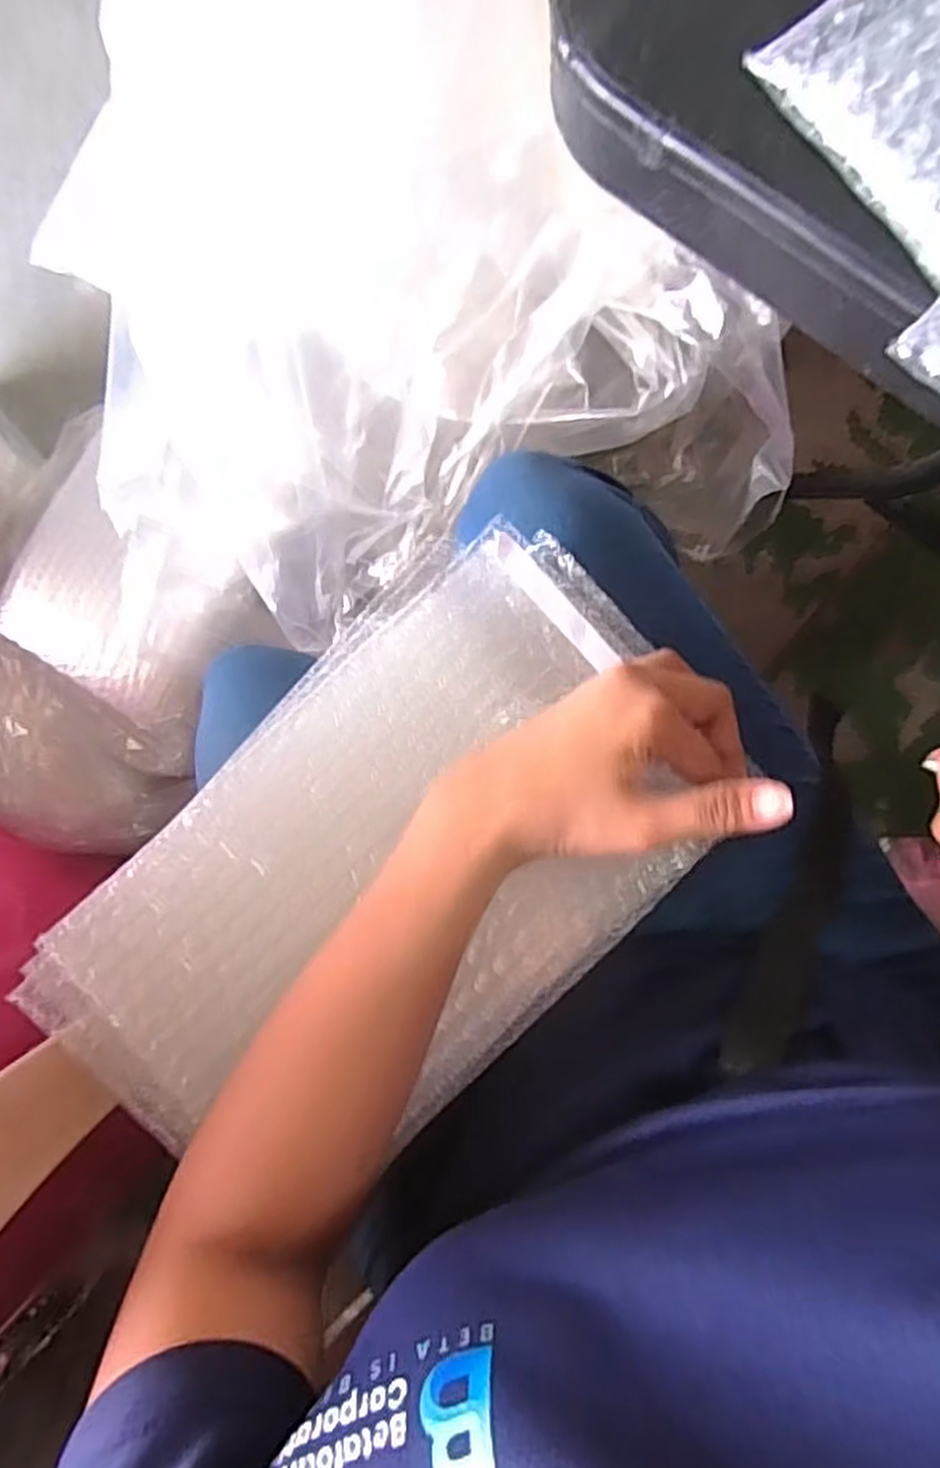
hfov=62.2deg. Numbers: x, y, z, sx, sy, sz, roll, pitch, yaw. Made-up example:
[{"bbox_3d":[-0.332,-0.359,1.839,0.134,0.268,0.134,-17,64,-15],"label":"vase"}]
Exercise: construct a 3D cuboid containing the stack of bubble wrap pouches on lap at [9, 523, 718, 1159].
[{"bbox_3d":[-0.037,0.060,0.382,0.340,0.032,0.198,-43,80,-4],"label":"stack of bubble wrap pouches on lap"}]

